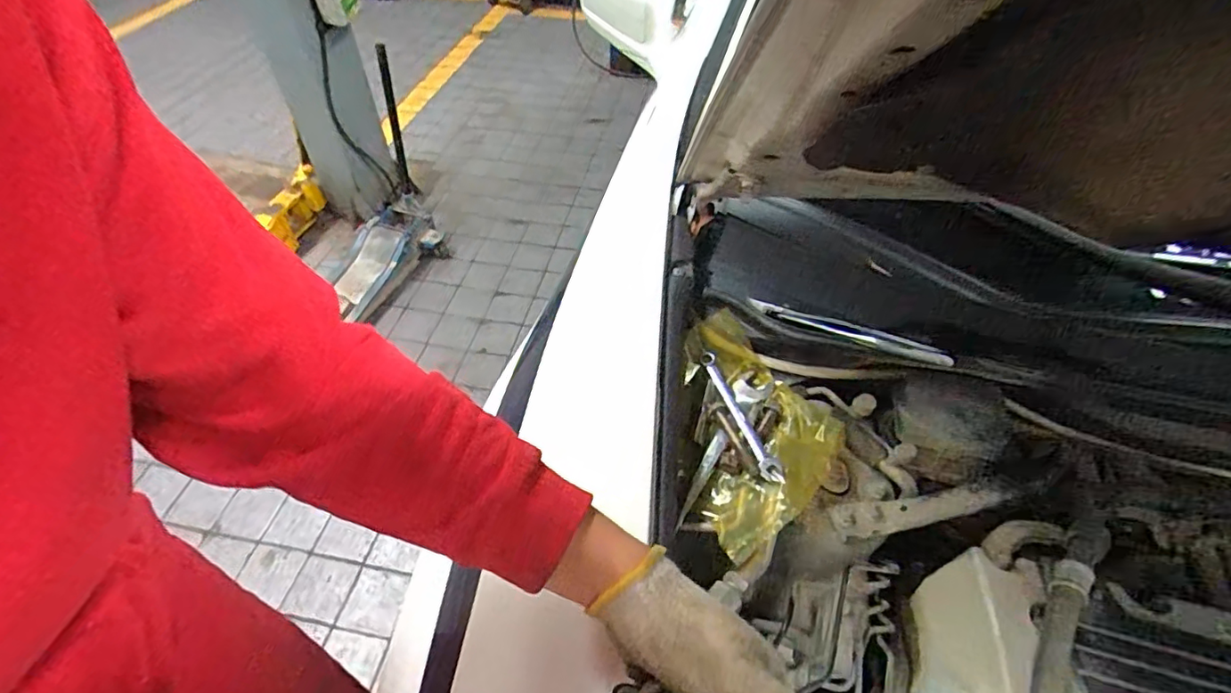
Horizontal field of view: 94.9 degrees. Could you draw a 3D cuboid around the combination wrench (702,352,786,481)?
[{"bbox_3d":[0.118,0.063,0.560,0.020,0.014,0.159,-14,50,-13],"label":"combination wrench"}]

